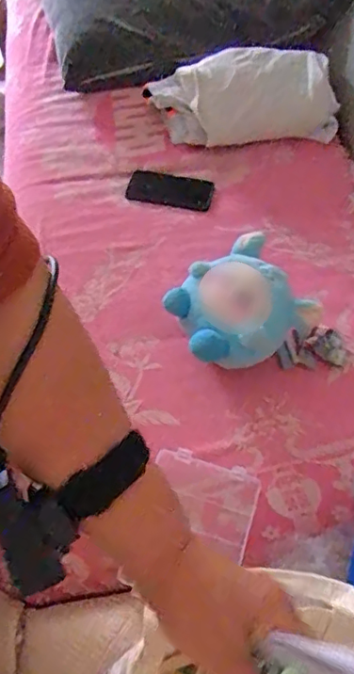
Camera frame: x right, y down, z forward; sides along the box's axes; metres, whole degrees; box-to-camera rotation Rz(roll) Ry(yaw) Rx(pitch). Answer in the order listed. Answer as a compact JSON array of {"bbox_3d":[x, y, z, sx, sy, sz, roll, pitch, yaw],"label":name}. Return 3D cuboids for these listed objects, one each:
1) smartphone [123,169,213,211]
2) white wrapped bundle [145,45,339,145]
[{"bbox_3d":[-0.014,-0.272,1.042,0.157,0.012,0.085,10,61,5],"label":"smartphone"},{"bbox_3d":[0.134,-0.473,1.091,0.351,0.142,0.157,-13,62,-8],"label":"white wrapped bundle"}]

